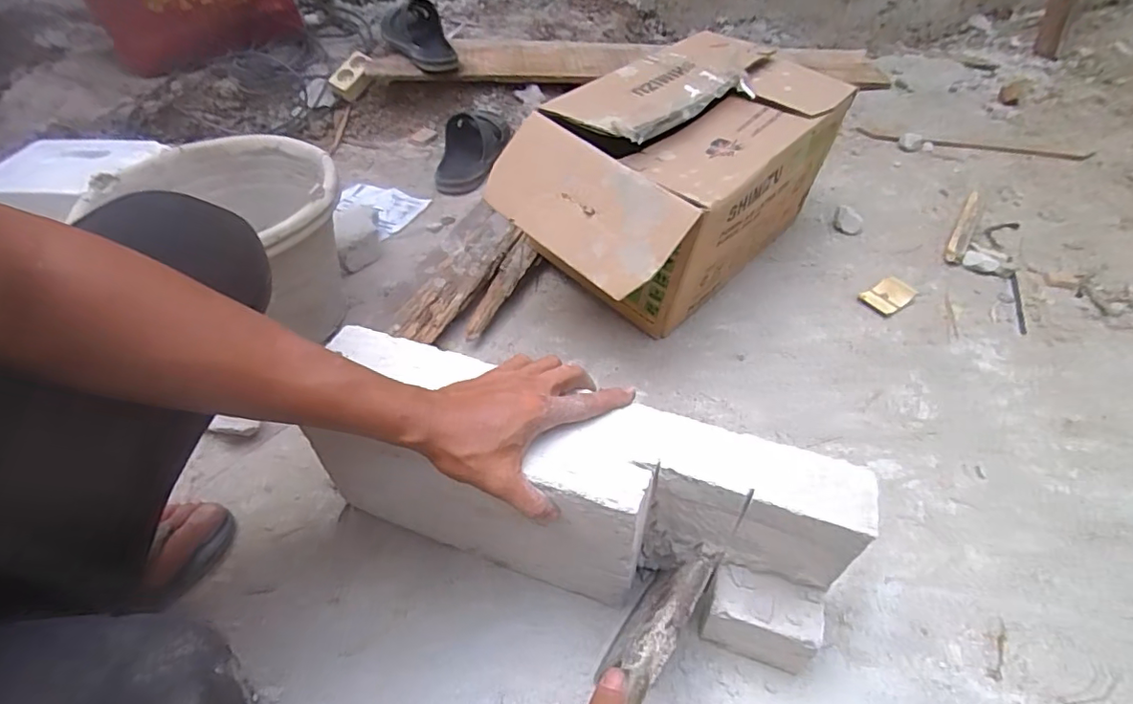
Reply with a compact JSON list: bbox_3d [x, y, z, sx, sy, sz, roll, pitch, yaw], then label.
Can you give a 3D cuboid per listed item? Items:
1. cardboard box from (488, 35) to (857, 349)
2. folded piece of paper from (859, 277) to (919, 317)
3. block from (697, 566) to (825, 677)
[{"bbox_3d":[0.157,-0.234,0.828,0.267,0.277,0.490,35,57,29],"label":"cardboard box"},{"bbox_3d":[0.501,-0.088,0.864,0.078,0.017,0.052,-28,52,-22],"label":"folded piece of paper"},{"bbox_3d":[0.175,0.241,0.506,0.095,0.083,0.052,14,49,14],"label":"block"}]

